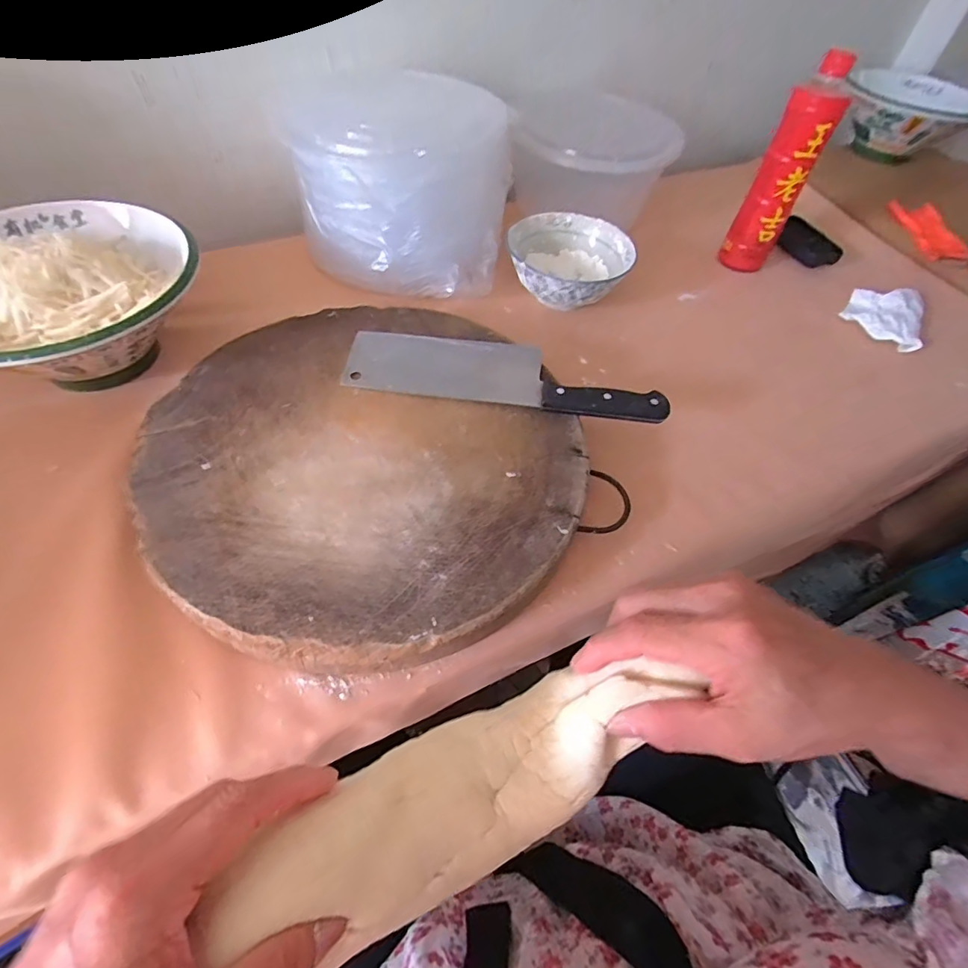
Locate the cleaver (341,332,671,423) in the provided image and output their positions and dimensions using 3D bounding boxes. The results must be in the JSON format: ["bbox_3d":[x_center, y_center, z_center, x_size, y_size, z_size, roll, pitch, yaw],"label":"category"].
[{"bbox_3d":[0.019,-0.103,0.461,0.286,0.024,0.077,9,54,2],"label":"cleaver"}]

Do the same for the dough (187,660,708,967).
[{"bbox_3d":[-0.006,0.131,0.215,0.194,0.057,0.060,-17,57,-22],"label":"dough"}]

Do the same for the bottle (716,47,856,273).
[{"bbox_3d":[0.359,-0.366,0.605,0.062,0.223,0.054,25,56,13],"label":"bottle"}]

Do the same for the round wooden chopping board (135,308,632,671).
[{"bbox_3d":[-0.097,-0.019,0.421,0.321,0.044,0.344,3,54,-3],"label":"round wooden chopping board"}]

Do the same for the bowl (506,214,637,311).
[{"bbox_3d":[0.101,-0.262,0.601,0.144,0.054,0.145,3,54,-3],"label":"bowl"}]

